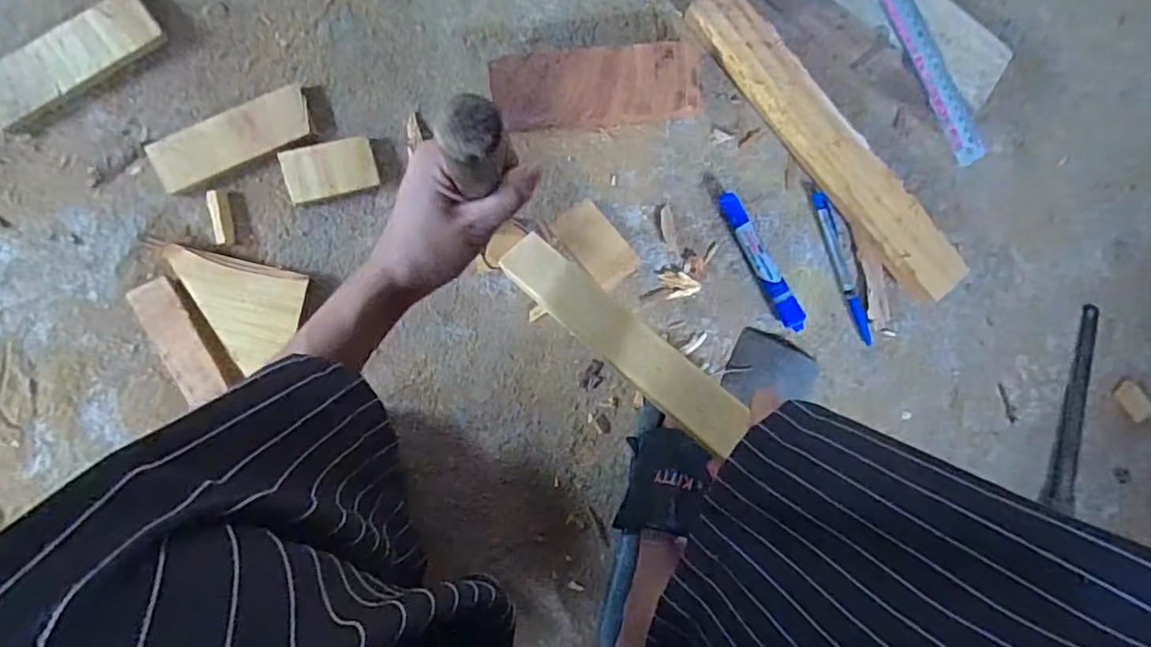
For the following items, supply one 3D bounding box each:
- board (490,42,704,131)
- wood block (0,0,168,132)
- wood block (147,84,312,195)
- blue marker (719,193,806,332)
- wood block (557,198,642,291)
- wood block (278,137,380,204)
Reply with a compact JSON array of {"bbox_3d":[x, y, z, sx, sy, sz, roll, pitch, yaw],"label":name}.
[{"bbox_3d":[0.020,-0.199,0.523,0.175,0.027,0.063,-7,91,-8],"label":"board"},{"bbox_3d":[-0.386,-0.201,0.468,0.137,0.014,0.047,-36,95,-7],"label":"wood block"},{"bbox_3d":[-0.270,-0.145,0.487,0.120,0.012,0.044,-26,94,-7],"label":"wood block"},{"bbox_3d":[0.165,-0.054,0.547,0.019,0.020,0.133,-29,94,-7],"label":"blue marker"},{"bbox_3d":[0.017,-0.067,0.529,0.040,0.013,0.072,-40,96,-6],"label":"wood block"},{"bbox_3d":[-0.196,-0.123,0.495,0.069,0.014,0.042,-15,92,-8],"label":"wood block"}]

